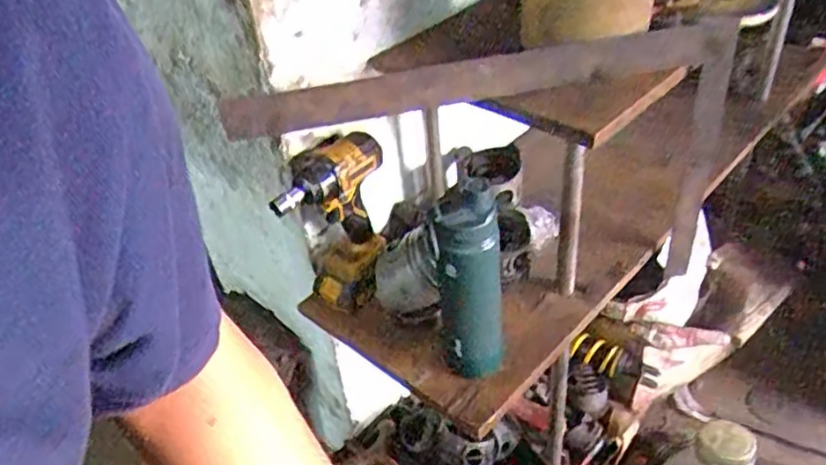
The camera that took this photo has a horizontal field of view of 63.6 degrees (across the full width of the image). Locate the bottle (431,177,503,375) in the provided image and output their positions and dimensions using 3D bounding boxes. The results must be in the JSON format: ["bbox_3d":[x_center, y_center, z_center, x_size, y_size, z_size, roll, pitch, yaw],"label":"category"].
[{"bbox_3d":[0.064,0.056,0.774,0.071,0.271,0.079,-6,39,2],"label":"bottle"}]

